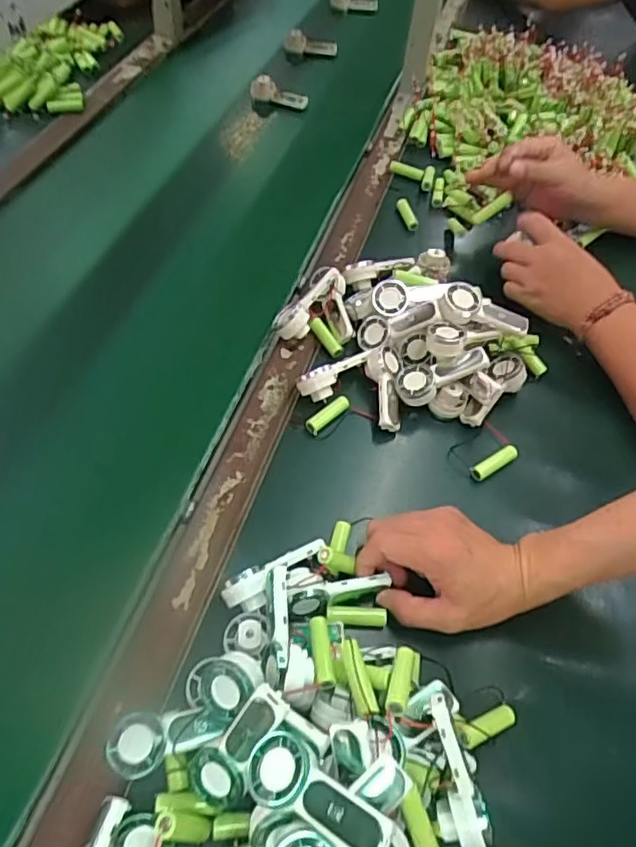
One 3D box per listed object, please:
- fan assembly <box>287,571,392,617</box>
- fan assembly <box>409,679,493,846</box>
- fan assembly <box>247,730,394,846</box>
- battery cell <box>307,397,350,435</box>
[{"bbox_3d":[0.016,0.138,0.477,0.089,0.031,0.021,-3,54,-22],"label":"fan assembly"},{"bbox_3d":[0.088,0.224,0.384,0.032,0.040,0.091,-22,78,19],"label":"fan assembly"},{"bbox_3d":[-0.001,0.212,0.333,0.094,0.014,0.038,12,49,37],"label":"fan assembly"},{"bbox_3d":[0.010,-0.008,0.596,0.052,0.016,0.014,-36,66,-26],"label":"battery cell"}]

